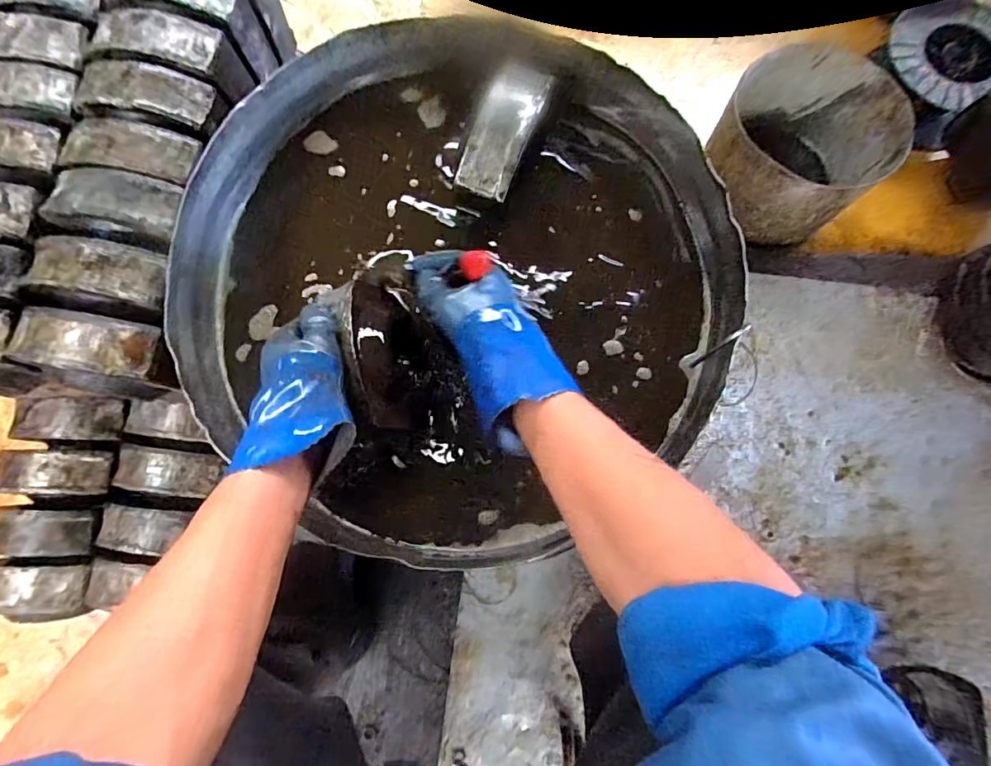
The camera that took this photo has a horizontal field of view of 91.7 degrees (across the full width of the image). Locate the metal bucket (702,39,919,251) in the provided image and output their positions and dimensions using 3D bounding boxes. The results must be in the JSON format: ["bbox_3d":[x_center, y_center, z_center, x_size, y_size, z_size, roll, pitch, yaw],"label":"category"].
[{"bbox_3d":[0.520,-0.399,0.829,0.293,0.160,0.285,0,79,0],"label":"metal bucket"}]

